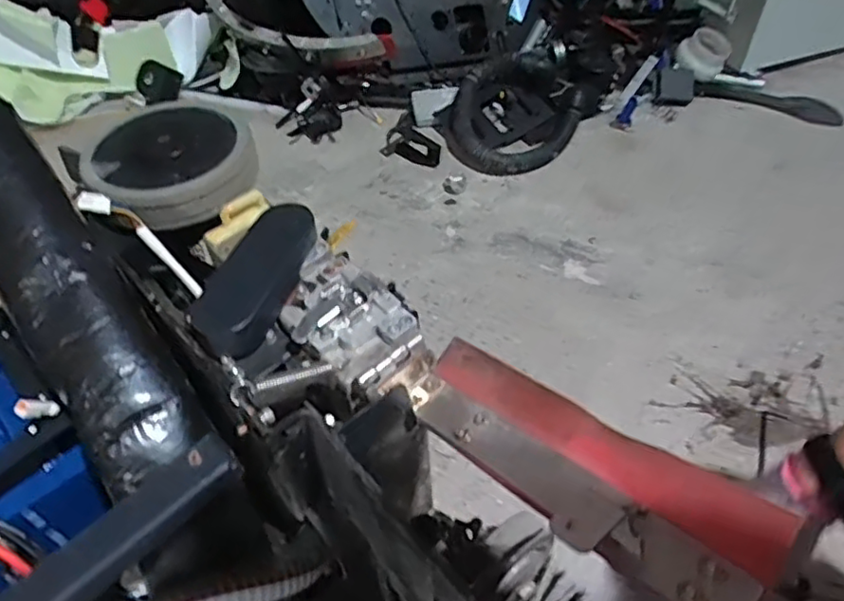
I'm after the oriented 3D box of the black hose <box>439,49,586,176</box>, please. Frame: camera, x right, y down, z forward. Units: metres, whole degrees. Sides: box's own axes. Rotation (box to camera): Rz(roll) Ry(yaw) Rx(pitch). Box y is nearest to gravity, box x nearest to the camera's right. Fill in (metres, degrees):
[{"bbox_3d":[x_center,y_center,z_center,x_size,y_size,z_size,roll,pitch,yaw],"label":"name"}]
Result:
[{"bbox_3d":[0.176,-0.350,1.200,0.278,0.073,0.227,-29,72,-6],"label":"black hose"}]

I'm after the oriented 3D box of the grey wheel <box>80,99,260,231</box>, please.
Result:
[{"bbox_3d":[-0.211,-0.121,0.549,0.134,0.031,0.130,0,47,0],"label":"grey wheel"}]

